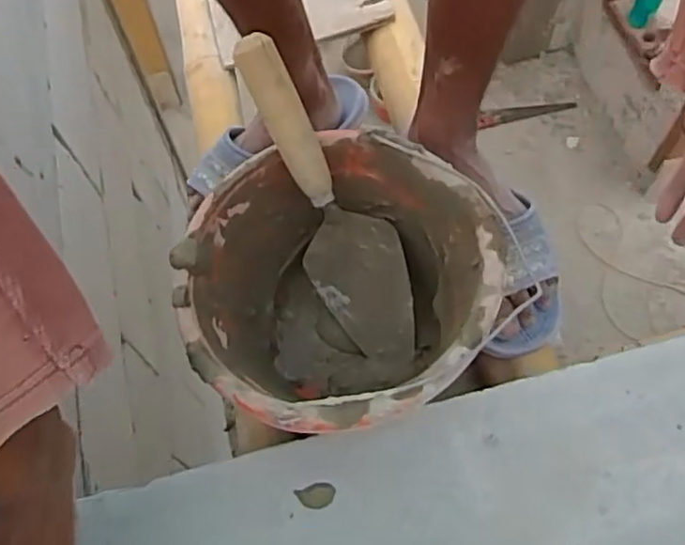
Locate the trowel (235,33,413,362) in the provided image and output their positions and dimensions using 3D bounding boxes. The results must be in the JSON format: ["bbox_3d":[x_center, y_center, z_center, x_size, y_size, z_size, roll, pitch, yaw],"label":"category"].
[{"bbox_3d":[-0.007,-0.053,0.540,0.074,0.288,0.050,-30,27,-11],"label":"trowel"}]

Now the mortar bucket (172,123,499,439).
[{"bbox_3d":[-0.003,0.029,0.545,0.231,0.163,0.231,-2,63,3],"label":"mortar bucket"}]

